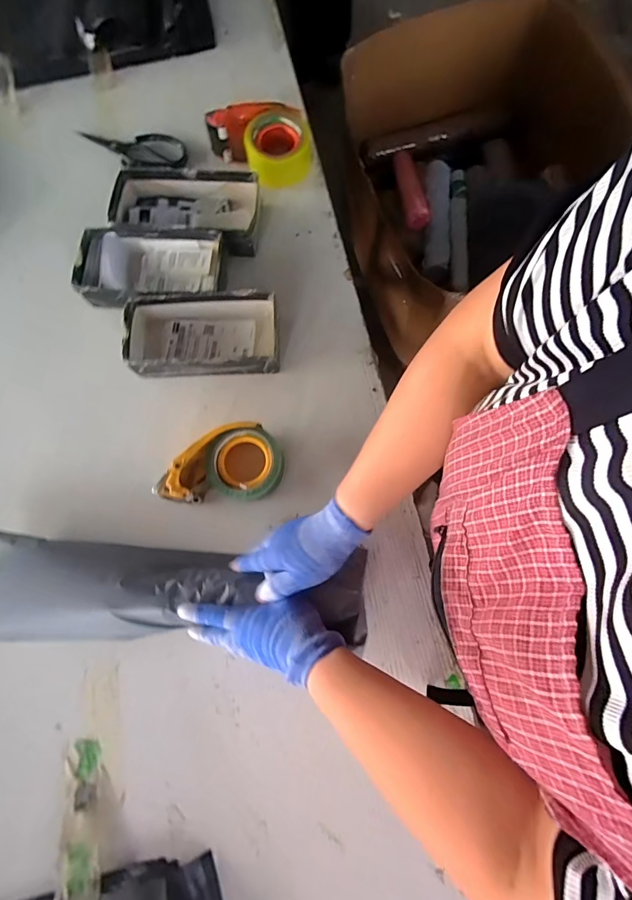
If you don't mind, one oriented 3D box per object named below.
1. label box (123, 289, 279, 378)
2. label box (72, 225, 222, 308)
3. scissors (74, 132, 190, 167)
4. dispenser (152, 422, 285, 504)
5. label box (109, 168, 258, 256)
[{"bbox_3d":[-0.164,-0.169,0.592,0.217,0.052,0.112,-1,76,1],"label":"label box"},{"bbox_3d":[-0.252,-0.273,0.620,0.217,0.050,0.111,3,76,2],"label":"label box"},{"bbox_3d":[-0.332,-0.534,0.715,0.196,0.021,0.076,10,76,4],"label":"scissors"},{"bbox_3d":[-0.123,0.020,0.538,0.155,0.061,0.100,-2,76,1],"label":"dispenser"},{"bbox_3d":[-0.209,-0.387,0.648,0.245,0.051,0.125,11,76,4],"label":"label box"}]

